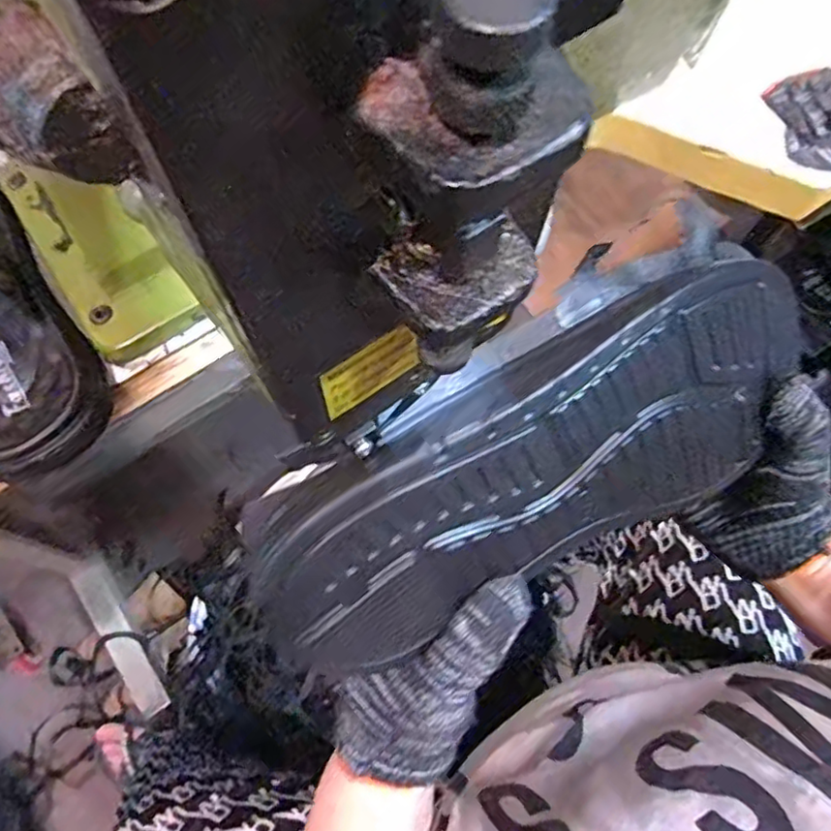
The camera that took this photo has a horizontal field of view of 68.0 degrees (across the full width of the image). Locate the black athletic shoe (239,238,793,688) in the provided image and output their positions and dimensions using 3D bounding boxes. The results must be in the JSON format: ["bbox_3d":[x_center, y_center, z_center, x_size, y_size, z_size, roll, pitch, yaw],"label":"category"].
[{"bbox_3d":[0.053,0.007,0.266,0.264,0.101,0.069,-27,30,-18],"label":"black athletic shoe"}]

